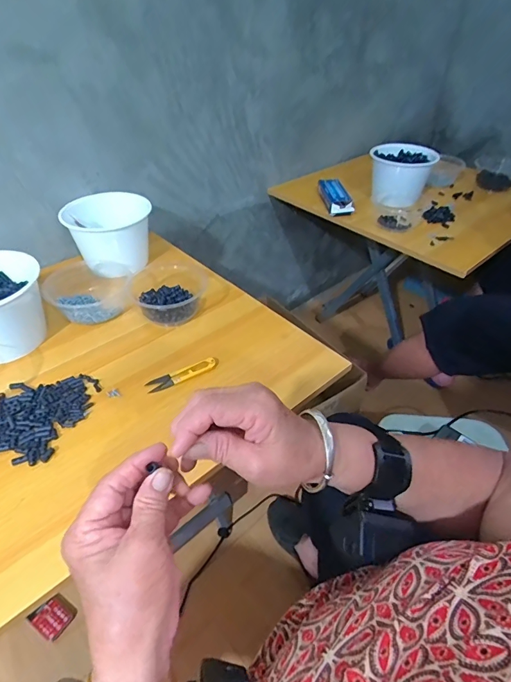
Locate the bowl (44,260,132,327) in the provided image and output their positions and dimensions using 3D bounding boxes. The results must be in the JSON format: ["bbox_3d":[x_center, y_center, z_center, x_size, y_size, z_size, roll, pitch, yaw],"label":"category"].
[{"bbox_3d":[-0.296,-0.083,0.714,0.132,0.057,0.129,0,41,0],"label":"bowl"}]

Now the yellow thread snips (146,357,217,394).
[{"bbox_3d":[-0.108,0.048,0.589,0.103,0.012,0.026,-20,45,-23],"label":"yellow thread snips"}]

